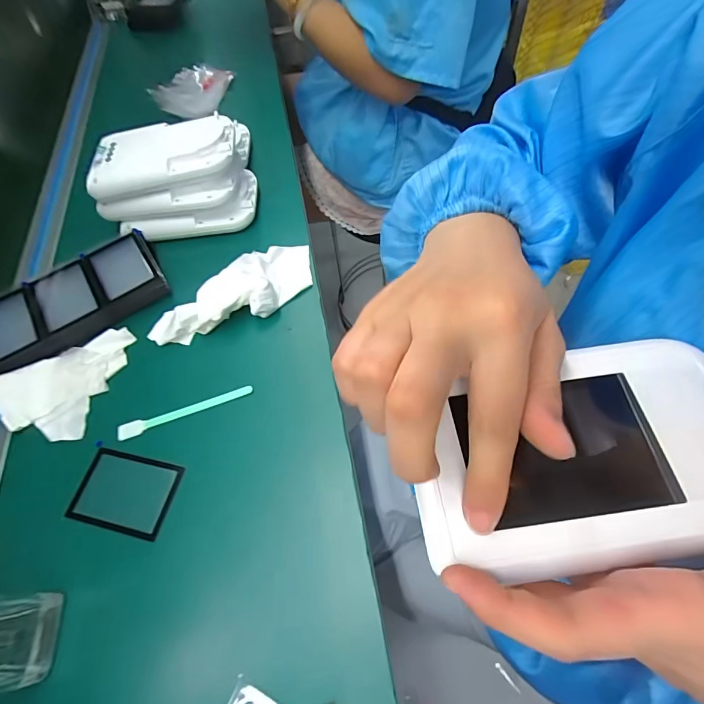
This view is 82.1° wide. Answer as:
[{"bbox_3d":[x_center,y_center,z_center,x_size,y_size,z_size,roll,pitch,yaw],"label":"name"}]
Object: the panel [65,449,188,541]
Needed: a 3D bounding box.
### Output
[{"bbox_3d":[-0.185,0.114,0.330,0.080,0.007,0.058,10,61,10],"label":"panel"}]

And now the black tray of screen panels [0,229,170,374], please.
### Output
[{"bbox_3d":[-0.287,-0.052,0.413,0.183,0.024,0.089,-32,63,-14],"label":"black tray of screen panels"}]

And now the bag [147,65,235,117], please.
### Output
[{"bbox_3d":[-0.233,-0.395,0.606,0.080,0.027,0.119,23,64,16],"label":"bag"}]

